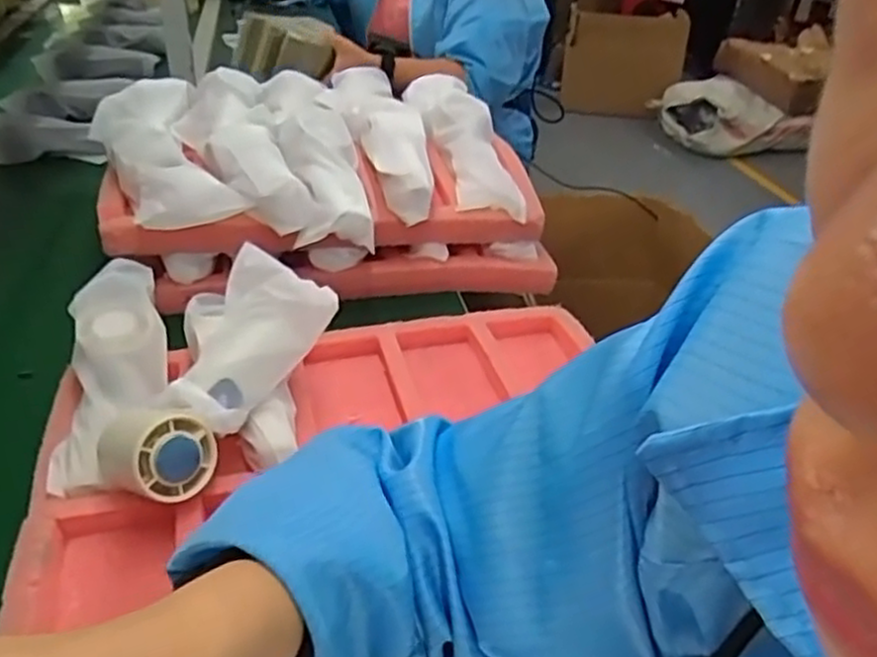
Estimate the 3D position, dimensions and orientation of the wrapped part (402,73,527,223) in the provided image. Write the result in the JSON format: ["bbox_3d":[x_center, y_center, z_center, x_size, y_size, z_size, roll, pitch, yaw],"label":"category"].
[{"bbox_3d":[0.033,-0.196,0.816,0.092,0.046,0.206,-14,65,-24],"label":"wrapped part"}]

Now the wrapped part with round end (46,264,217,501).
[{"bbox_3d":[-0.226,0.032,0.516,0.094,0.056,0.220,-14,49,-23],"label":"wrapped part with round end"}]

